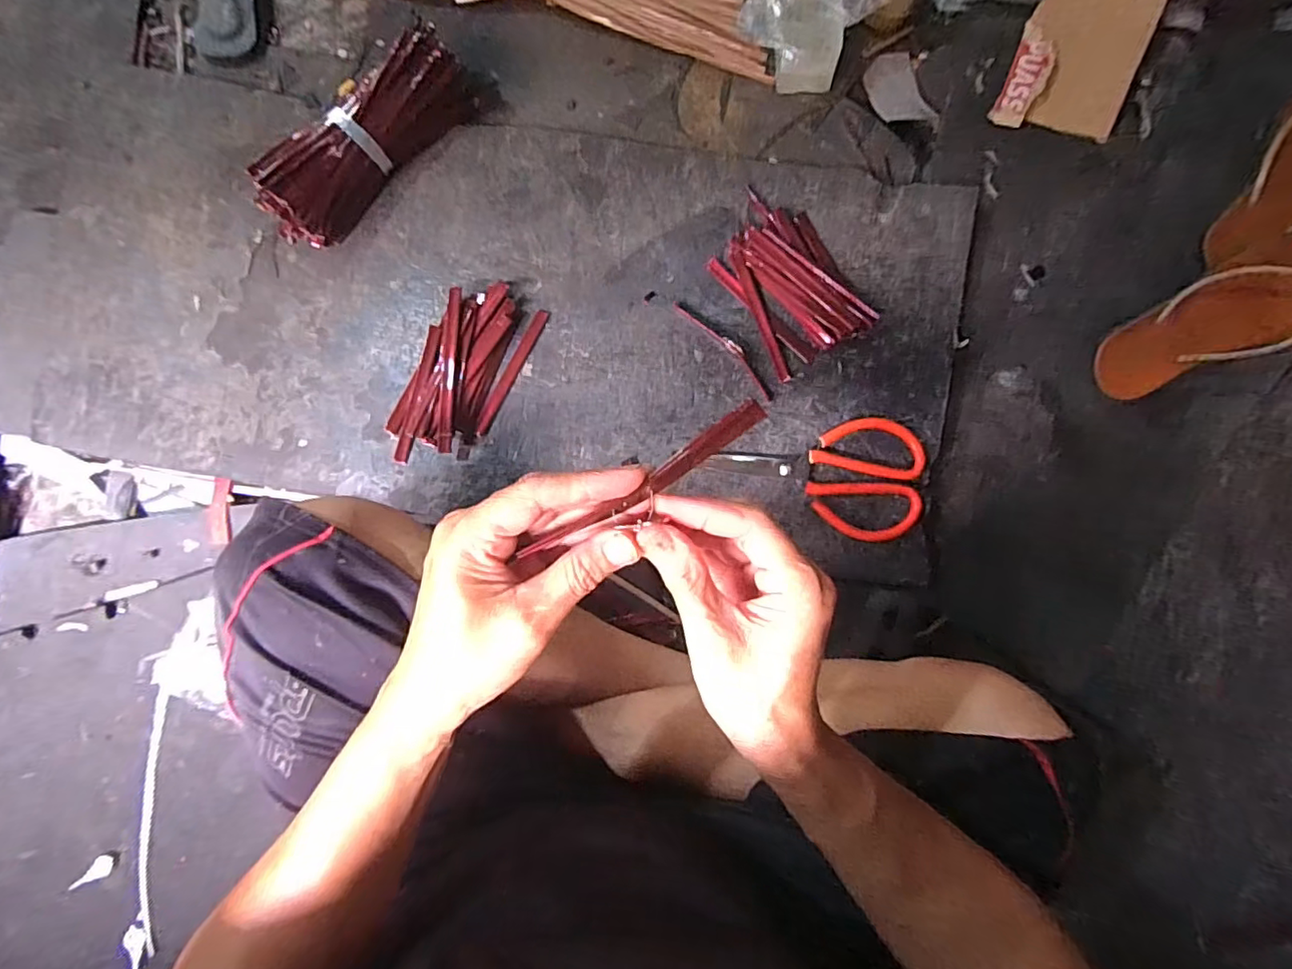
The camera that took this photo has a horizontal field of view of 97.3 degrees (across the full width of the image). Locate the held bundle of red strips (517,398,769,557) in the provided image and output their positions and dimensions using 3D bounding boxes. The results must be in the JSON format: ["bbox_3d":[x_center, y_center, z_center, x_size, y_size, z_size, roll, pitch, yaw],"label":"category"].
[{"bbox_3d":[0.000,0.000,0.270,0.128,0.011,0.014,-32,86,7],"label":"held bundle of red strips"}]

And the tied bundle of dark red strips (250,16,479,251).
[{"bbox_3d":[-0.292,-0.367,0.599,0.271,0.065,0.073,-44,83,-5],"label":"tied bundle of dark red strips"}]

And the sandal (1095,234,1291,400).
[{"bbox_3d":[0.547,-0.156,0.542,0.212,0.026,0.093,-29,86,17],"label":"sandal"}]

